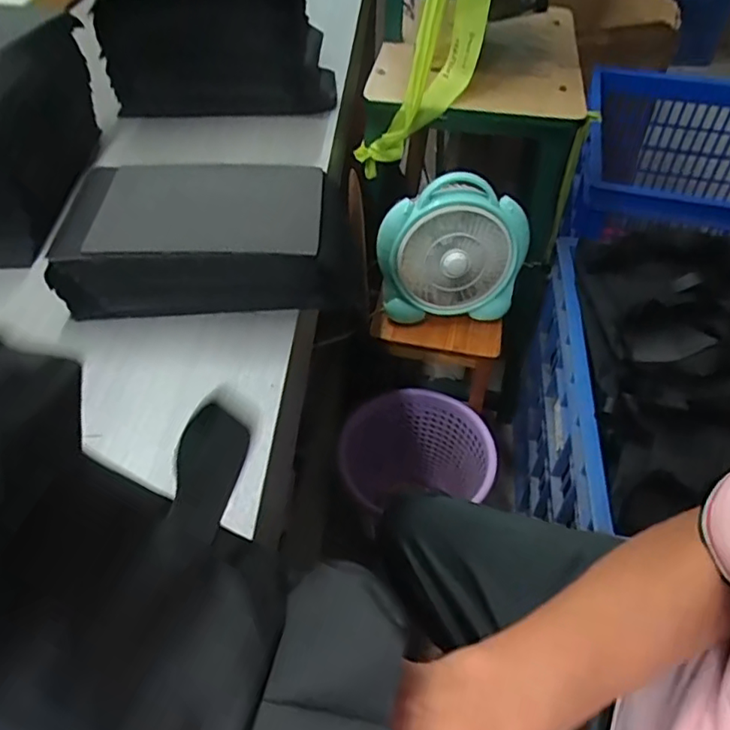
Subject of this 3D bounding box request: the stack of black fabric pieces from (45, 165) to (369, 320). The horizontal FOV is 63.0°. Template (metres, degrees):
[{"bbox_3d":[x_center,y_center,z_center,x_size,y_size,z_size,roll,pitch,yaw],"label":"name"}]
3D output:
[{"bbox_3d":[-0.155,-0.134,0.627,0.293,0.106,0.157,-3,48,-4],"label":"stack of black fabric pieces"}]

